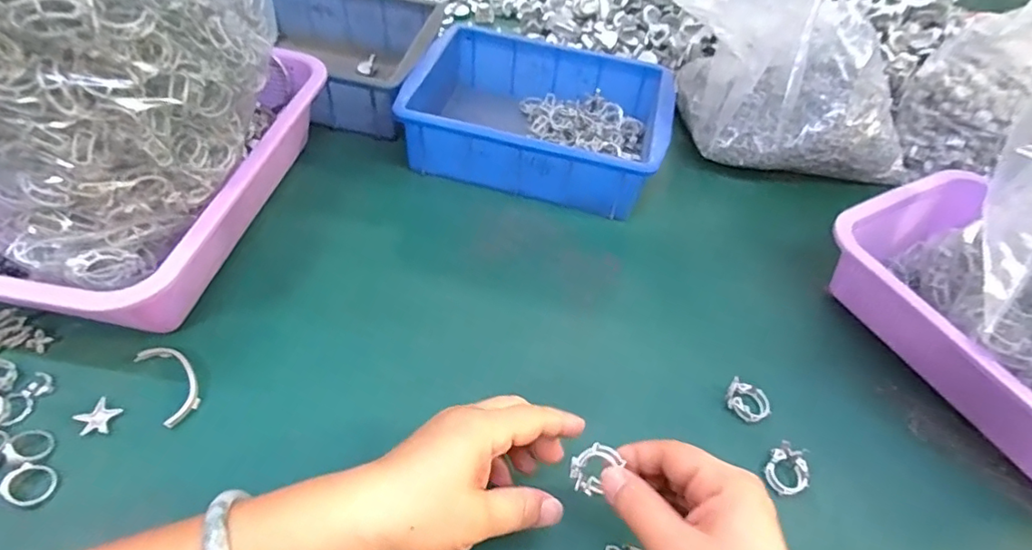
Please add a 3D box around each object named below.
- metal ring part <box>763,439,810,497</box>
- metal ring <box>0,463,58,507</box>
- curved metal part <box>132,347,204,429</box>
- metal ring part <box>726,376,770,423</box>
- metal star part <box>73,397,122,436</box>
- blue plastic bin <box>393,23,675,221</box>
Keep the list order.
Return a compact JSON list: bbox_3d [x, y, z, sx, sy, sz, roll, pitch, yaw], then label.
[{"bbox_3d":[0.184,0.131,0.365,0.026,0.012,0.032,25,53,13],"label":"metal ring part"},{"bbox_3d":[-0.289,0.124,0.323,0.027,0.004,0.024,28,42,2],"label":"metal ring"},{"bbox_3d":[-0.236,0.072,0.371,0.028,0.005,0.063,-30,60,-27],"label":"curved metal part"},{"bbox_3d":[0.171,0.091,0.397,0.030,0.010,0.030,5,51,-3],"label":"metal ring part"},{"bbox_3d":[-0.272,0.093,0.353,0.023,0.004,0.023,29,54,16],"label":"metal star part"},{"bbox_3d":[0.023,-0.158,0.545,0.243,0.070,0.167,13,51,4],"label":"blue plastic bin"}]

